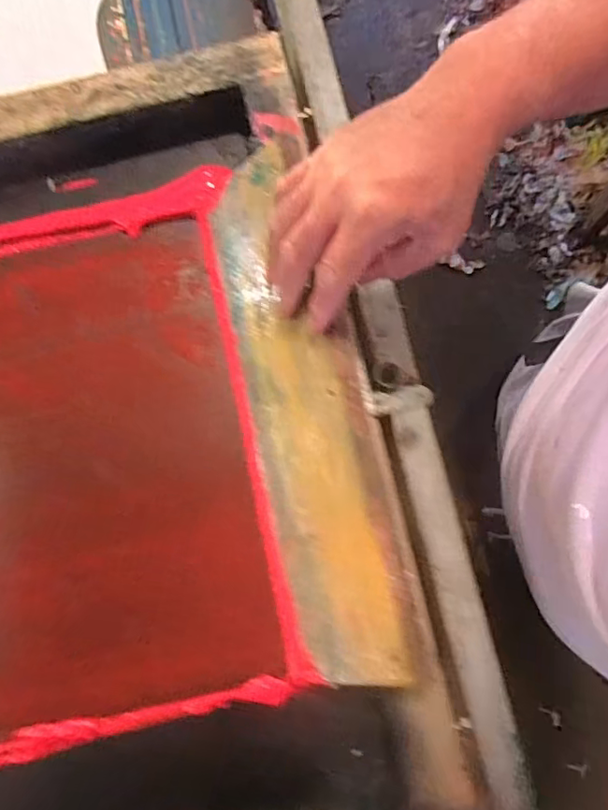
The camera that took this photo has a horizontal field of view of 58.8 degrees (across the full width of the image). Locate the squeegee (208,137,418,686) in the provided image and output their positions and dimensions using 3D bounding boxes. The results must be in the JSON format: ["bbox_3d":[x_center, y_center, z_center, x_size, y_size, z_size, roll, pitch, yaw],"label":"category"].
[{"bbox_3d":[0.003,-0.002,0.397,0.103,0.025,0.378,-22,77,39],"label":"squeegee"}]

